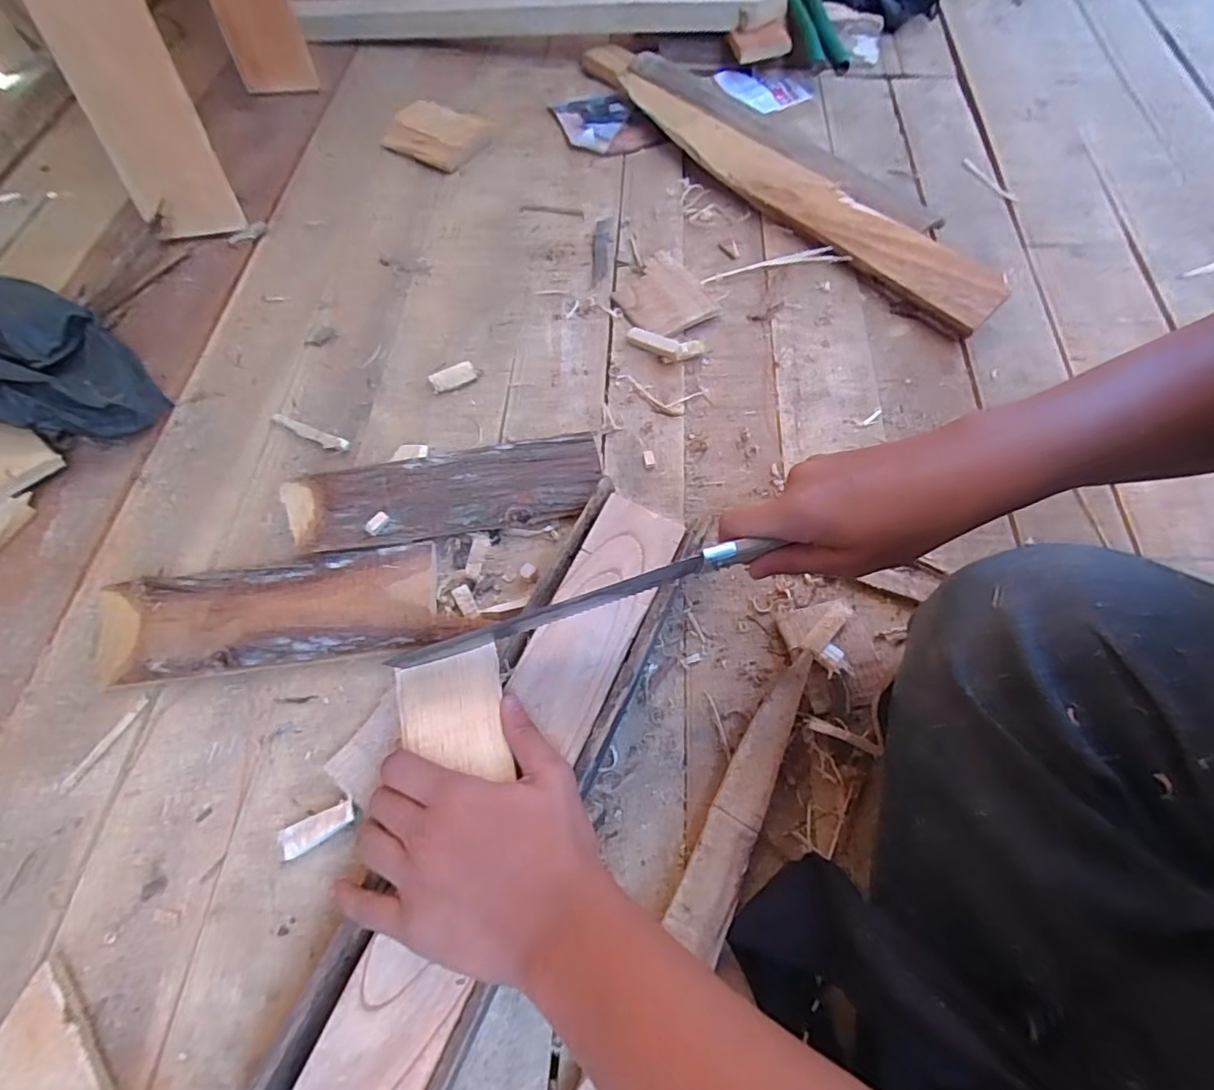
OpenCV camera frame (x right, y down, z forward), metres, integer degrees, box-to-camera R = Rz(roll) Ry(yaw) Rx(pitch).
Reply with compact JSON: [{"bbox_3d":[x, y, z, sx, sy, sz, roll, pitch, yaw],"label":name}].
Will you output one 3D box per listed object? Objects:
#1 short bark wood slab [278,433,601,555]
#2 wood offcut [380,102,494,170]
[{"bbox_3d":[-0.128,-0.040,0.466,0.245,0.031,0.072,-13,63,-5],"label":"short bark wood slab"},{"bbox_3d":[-0.208,-0.514,0.715,0.122,0.024,0.092,30,67,15],"label":"wood offcut"}]

